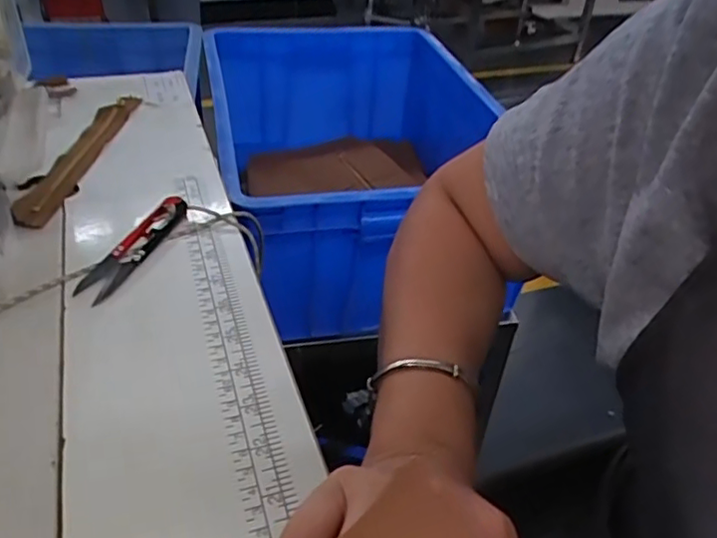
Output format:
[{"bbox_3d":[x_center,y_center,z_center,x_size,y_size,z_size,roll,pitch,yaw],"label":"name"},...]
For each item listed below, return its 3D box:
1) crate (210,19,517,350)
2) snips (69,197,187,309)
[{"bbox_3d":[-0.021,-0.166,0.880,0.348,0.214,0.545,-4,38,-12],"label":"crate"},{"bbox_3d":[-0.142,-0.015,0.398,0.021,0.016,0.102,15,38,12],"label":"snips"}]

